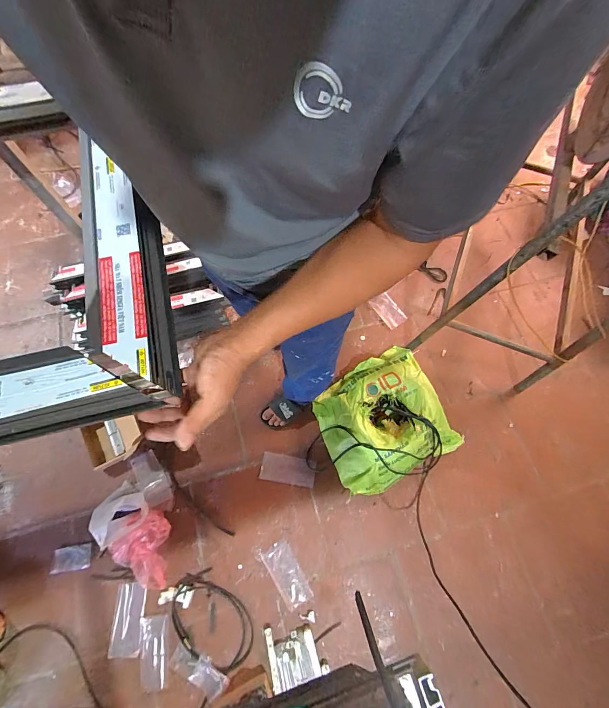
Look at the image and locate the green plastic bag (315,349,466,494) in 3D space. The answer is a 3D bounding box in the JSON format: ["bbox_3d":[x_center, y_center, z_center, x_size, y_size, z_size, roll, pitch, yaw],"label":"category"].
[{"bbox_3d":[0.282,0.228,1.170,0.449,0.123,0.429,-24,73,-9],"label":"green plastic bag"}]

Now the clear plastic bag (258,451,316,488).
[{"bbox_3d":[-0.059,0.414,1.166,0.193,0.005,0.095,9,71,2],"label":"clear plastic bag"}]

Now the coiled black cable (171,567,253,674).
[{"bbox_3d":[-0.294,0.836,1.013,0.299,0.019,0.189,40,75,11],"label":"coiled black cable"}]

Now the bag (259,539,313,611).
[{"bbox_3d":[-0.058,0.726,1.069,0.093,0.011,0.191,-30,74,-11],"label":"bag"}]

